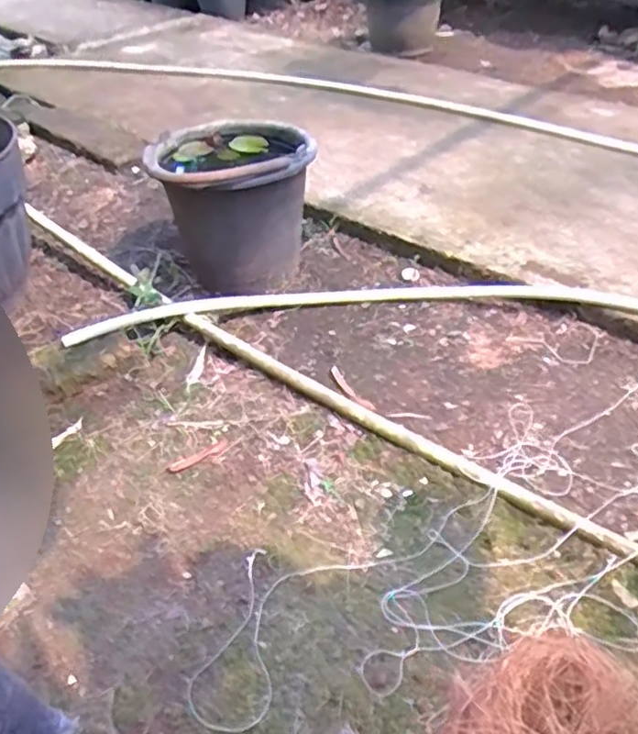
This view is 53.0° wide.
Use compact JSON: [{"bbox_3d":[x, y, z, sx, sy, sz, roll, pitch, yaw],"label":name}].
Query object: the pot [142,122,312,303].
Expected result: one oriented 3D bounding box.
[{"bbox_3d":[-0.156,-0.286,1.137,0.249,0.251,0.255,-1,40,1],"label":"pot"}]

